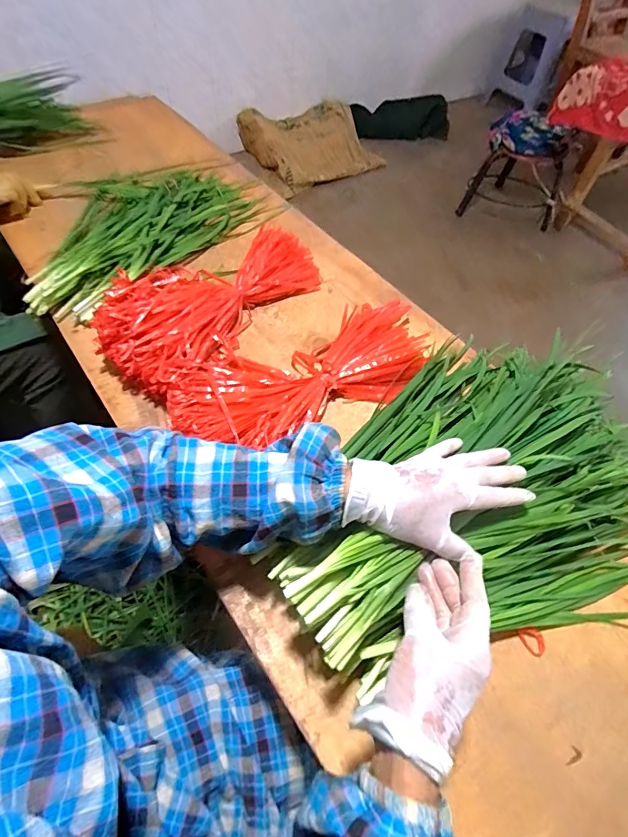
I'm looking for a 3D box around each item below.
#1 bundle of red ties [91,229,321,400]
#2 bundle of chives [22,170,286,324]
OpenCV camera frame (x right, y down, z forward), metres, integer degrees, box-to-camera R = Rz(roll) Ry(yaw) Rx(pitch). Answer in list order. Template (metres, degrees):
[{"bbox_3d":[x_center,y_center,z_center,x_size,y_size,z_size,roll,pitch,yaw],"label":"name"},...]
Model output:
[{"bbox_3d":[-0.151,-0.180,0.602,0.180,0.062,0.336,34,60,17],"label":"bundle of red ties"},{"bbox_3d":[-0.310,-0.343,0.716,0.311,0.046,0.464,31,60,15],"label":"bundle of chives"}]

